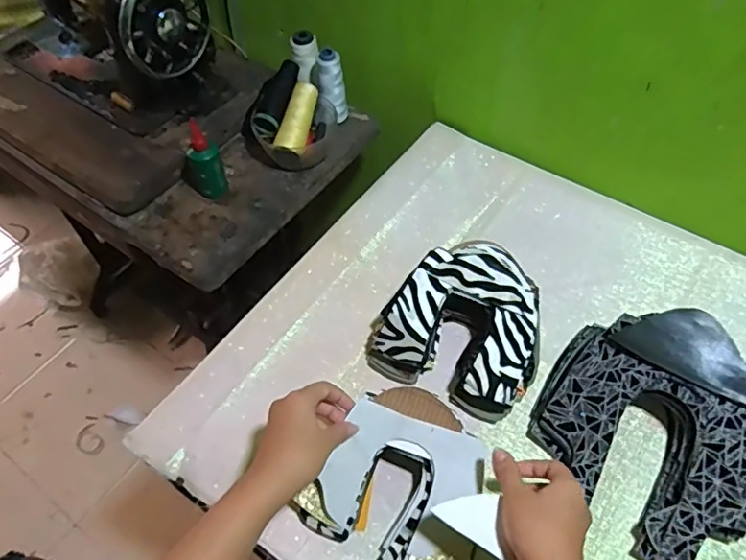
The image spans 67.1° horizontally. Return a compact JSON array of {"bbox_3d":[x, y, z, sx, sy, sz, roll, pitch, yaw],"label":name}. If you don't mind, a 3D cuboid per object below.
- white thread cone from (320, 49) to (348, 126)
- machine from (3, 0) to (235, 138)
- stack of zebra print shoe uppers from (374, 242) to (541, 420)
[{"bbox_3d":[-0.059,-0.283,0.835,0.035,0.110,0.038,-7,54,-3],"label":"white thread cone"},{"bbox_3d":[-0.438,-0.405,0.864,0.412,0.198,0.160,28,60,20],"label":"machine"},{"bbox_3d":[0.101,0.043,0.621,0.178,0.098,0.162,20,58,17],"label":"stack of zebra print shoe uppers"}]

